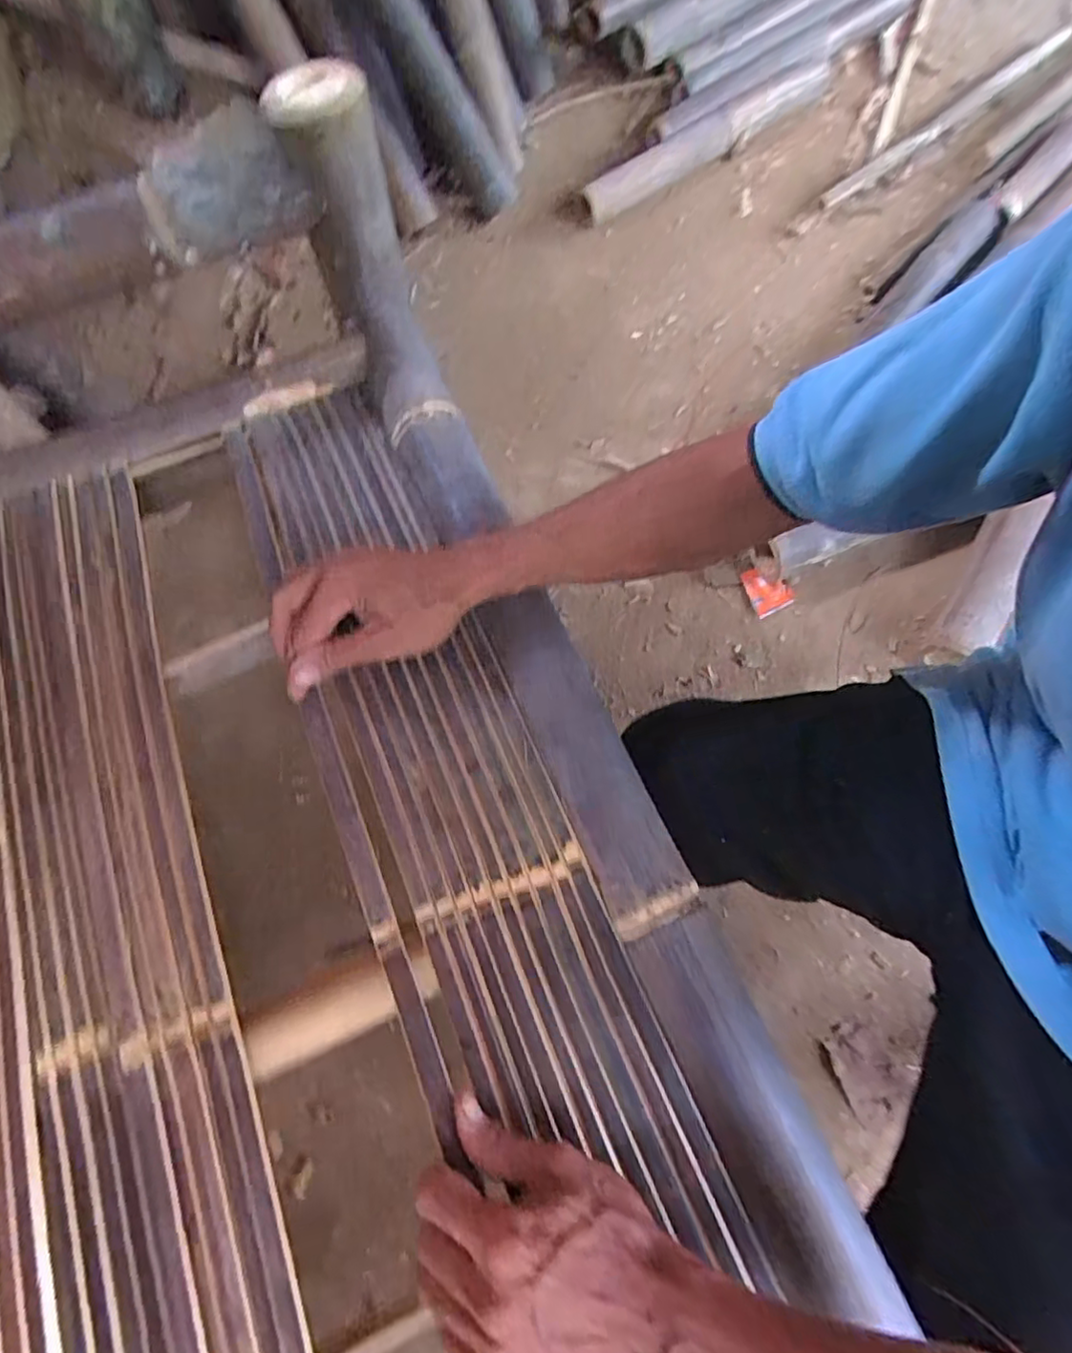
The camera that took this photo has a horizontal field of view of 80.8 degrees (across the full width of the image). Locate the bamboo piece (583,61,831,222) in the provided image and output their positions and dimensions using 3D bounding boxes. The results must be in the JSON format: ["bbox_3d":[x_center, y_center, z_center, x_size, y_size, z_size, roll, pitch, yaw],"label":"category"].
[{"bbox_3d":[0.339,-1.012,1.180,0.638,0.063,0.069,-39,73,-12],"label":"bamboo piece"}]

